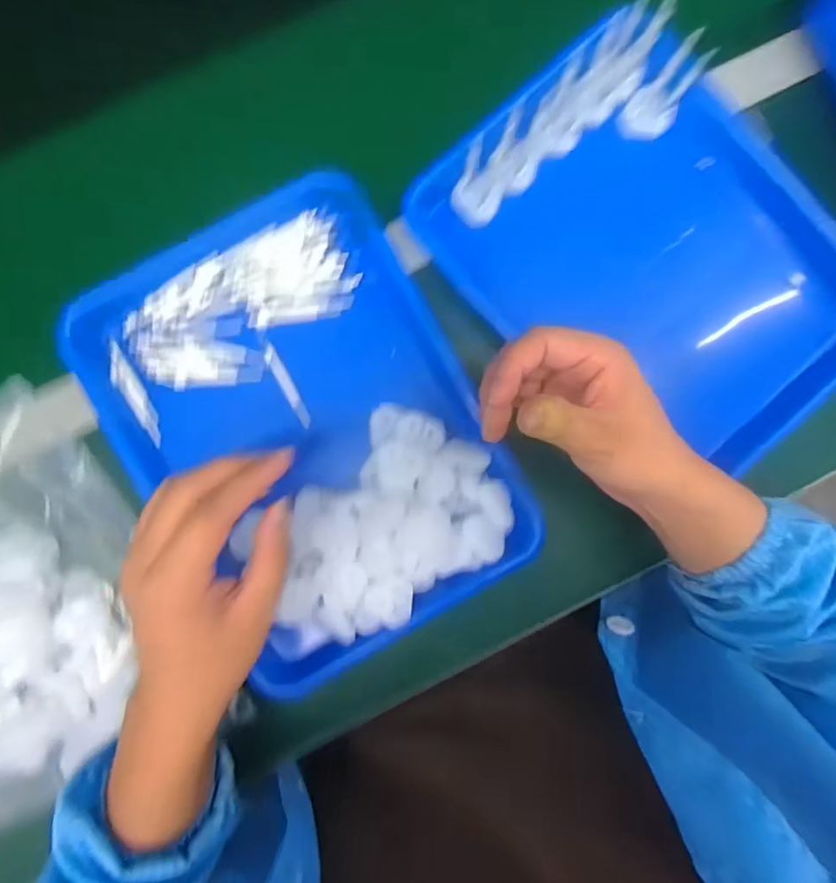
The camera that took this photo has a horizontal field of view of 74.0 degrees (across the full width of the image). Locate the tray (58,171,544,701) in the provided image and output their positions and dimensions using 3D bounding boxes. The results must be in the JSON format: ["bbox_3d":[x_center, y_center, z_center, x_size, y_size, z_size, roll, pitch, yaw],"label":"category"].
[{"bbox_3d":[-0.082,-0.012,0.421,0.248,0.056,0.341,-32,91,-3],"label":"tray"}]

